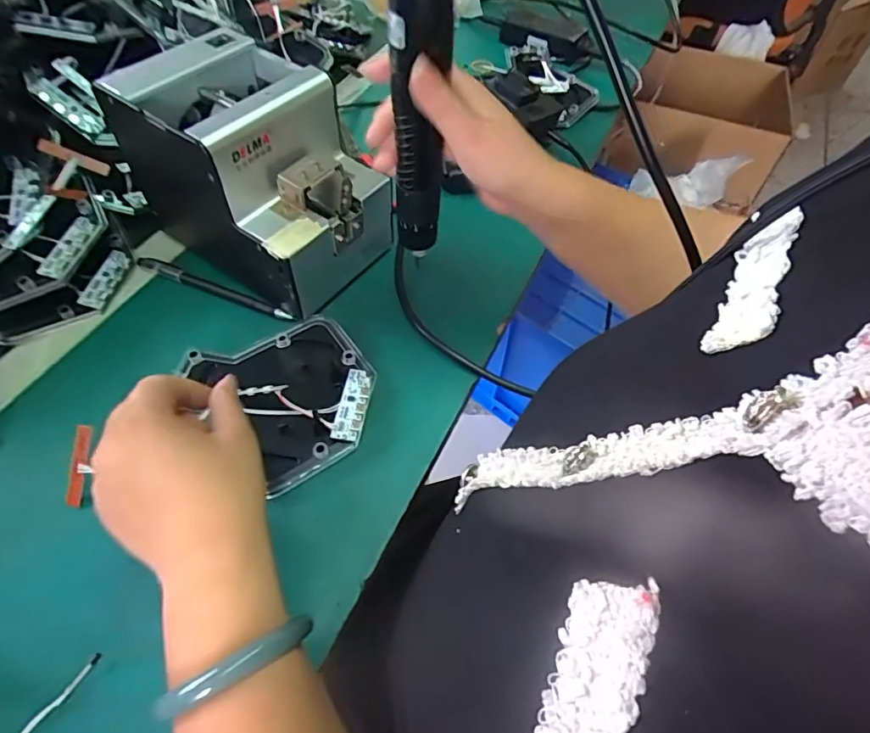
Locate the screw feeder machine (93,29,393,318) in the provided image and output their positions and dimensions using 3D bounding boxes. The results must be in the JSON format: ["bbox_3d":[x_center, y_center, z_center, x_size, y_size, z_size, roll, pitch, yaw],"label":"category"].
[{"bbox_3d":[-0.149,-0.163,0.427,0.196,0.135,0.135,34,61,15],"label":"screw feeder machine"}]

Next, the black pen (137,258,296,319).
[{"bbox_3d":[-0.194,-0.070,0.448,0.158,0.007,0.011,20,56,11],"label":"black pen"}]

